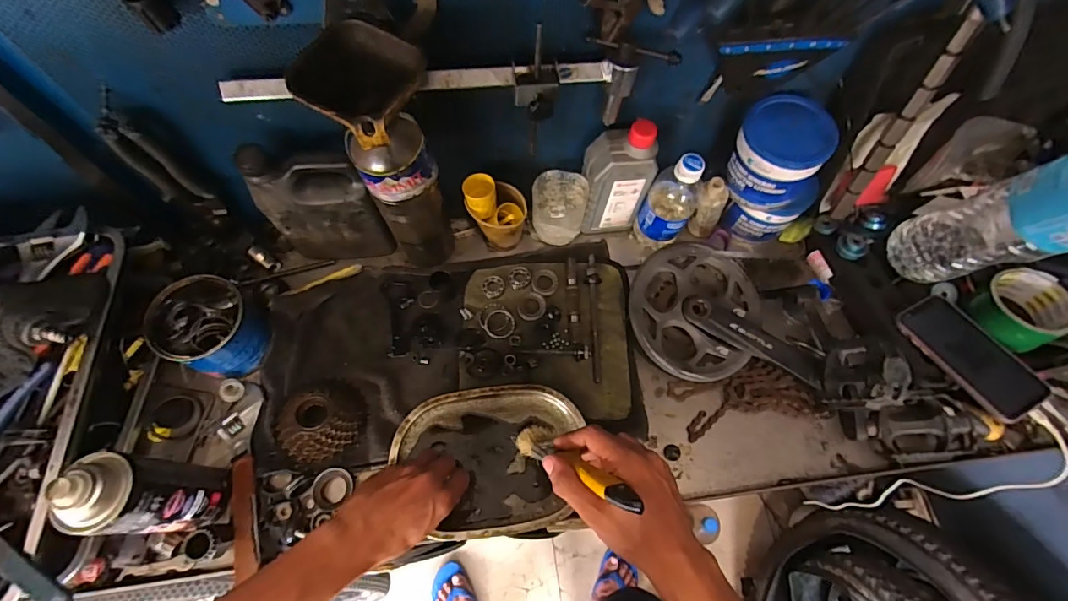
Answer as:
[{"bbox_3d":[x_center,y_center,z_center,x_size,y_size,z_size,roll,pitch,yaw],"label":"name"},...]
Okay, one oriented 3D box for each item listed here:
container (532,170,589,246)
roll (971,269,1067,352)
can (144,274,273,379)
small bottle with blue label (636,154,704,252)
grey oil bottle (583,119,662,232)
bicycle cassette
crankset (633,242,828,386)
[{"bbox_3d":[0.035,-0.120,0.633,0.065,0.085,0.064,1,65,-1],"label":"container"},{"bbox_3d":[0.576,0.008,0.555,0.078,0.047,0.085,1,65,-1],"label":"roll"},{"bbox_3d":[-0.380,0.032,0.559,0.094,0.089,0.098,1,65,-1],"label":"can"},{"bbox_3d":[0.177,-0.131,0.604,0.066,0.134,0.062,16,66,6],"label":"small bottle with blue label"},{"bbox_3d":[0.105,-0.156,0.602,0.079,0.169,0.049,-3,65,-3],"label":"grey oil bottle"},{"bbox_3d":[-0.252,0.135,0.550,0.097,0.026,0.098,1,65,-1],"label":"bicycle cassette"},{"bbox_3d":[0.241,0.018,0.605,0.235,0.052,0.166,3,65,0],"label":"crankset"}]

